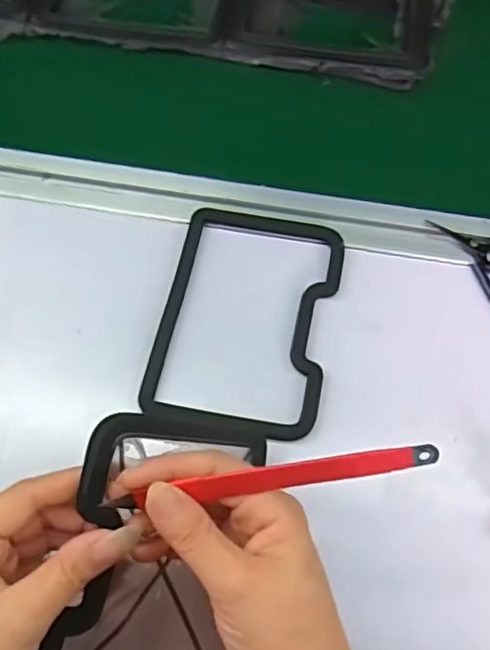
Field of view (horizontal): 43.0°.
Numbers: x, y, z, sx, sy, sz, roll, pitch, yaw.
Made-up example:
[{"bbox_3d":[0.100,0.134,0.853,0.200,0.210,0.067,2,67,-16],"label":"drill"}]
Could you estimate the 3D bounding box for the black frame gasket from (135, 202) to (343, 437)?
[{"bbox_3d":[0.003,-0.008,0.392,0.105,0.004,0.152,11,66,5],"label":"black frame gasket"}]

